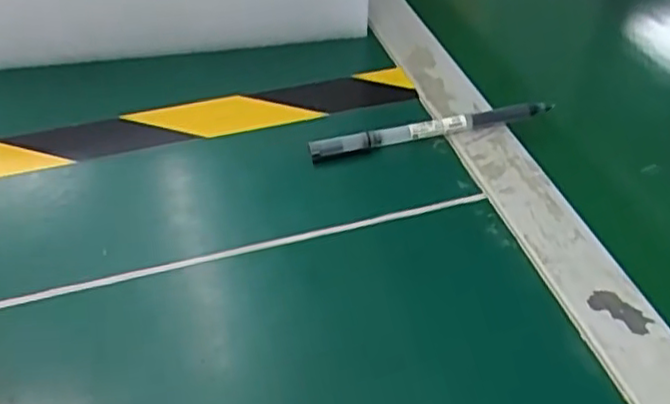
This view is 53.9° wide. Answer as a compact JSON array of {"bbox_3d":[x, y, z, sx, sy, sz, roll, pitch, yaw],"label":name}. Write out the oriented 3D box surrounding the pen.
[{"bbox_3d":[0.059,-0.045,0.408,0.152,0.015,0.011,-9,45,-9],"label":"pen"}]

